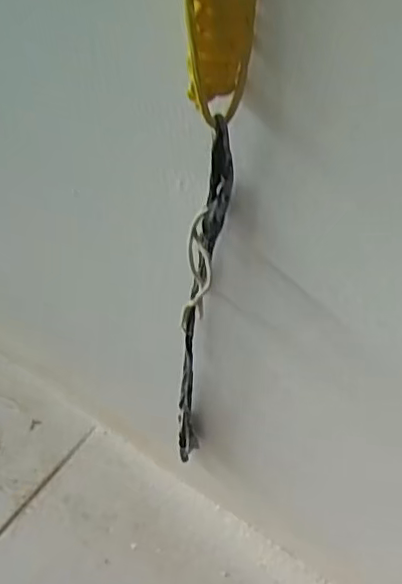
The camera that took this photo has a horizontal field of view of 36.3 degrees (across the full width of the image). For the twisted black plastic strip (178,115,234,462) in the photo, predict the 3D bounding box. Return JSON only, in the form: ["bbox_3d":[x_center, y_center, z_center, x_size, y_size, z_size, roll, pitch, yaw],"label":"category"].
[{"bbox_3d":[-0.001,0.035,0.388,0.023,0.353,0.022,17,52,11],"label":"twisted black plastic strip"}]

